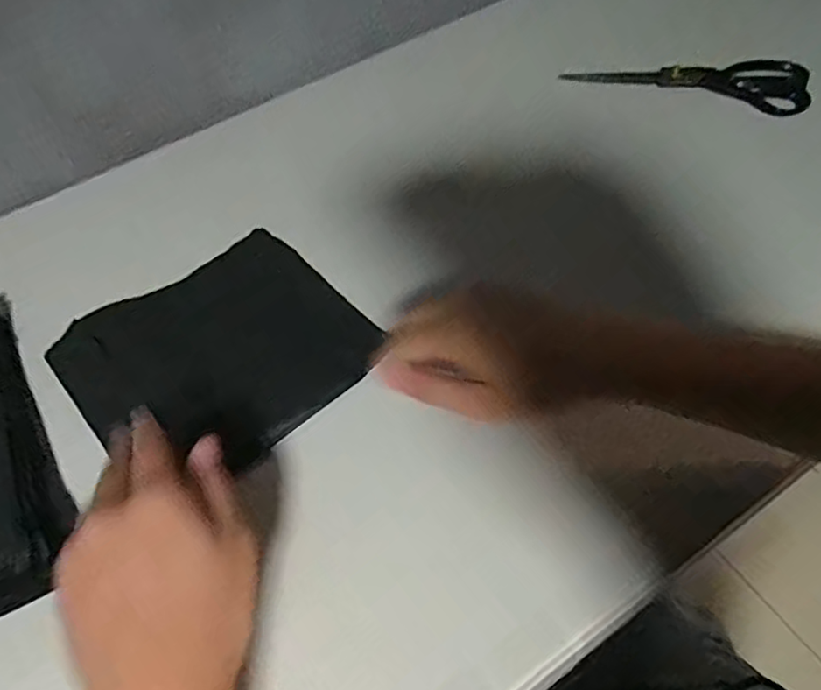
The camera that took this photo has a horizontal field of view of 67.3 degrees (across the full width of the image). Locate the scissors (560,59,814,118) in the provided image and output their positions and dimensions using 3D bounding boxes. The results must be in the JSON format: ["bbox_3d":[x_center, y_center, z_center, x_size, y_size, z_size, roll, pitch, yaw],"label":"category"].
[{"bbox_3d":[0.293,-0.289,0.659,0.238,0.021,0.065,15,60,13],"label":"scissors"}]

